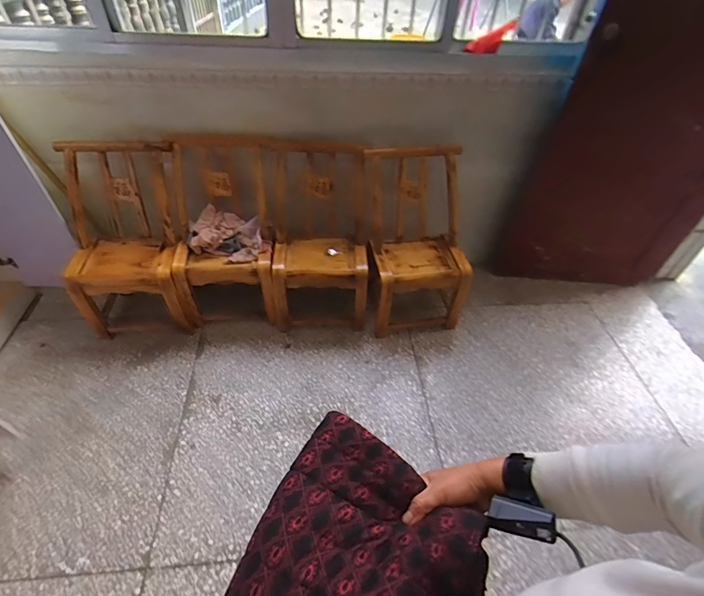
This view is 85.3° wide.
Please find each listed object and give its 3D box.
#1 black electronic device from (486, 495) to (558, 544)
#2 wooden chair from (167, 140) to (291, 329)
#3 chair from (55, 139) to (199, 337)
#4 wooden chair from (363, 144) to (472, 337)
[{"bbox_3d":[0.193,0.253,0.437,0.072,0.020,0.031,-8,37,35],"label":"black electronic device"},{"bbox_3d":[-0.523,-0.267,1.645,0.413,0.676,0.446,-1,47,-5],"label":"wooden chair"},{"bbox_3d":[-0.899,-0.220,1.607,0.451,0.737,0.448,-5,47,-9],"label":"chair"},{"bbox_3d":[0.290,-0.215,1.693,0.447,0.746,0.409,-4,47,-7],"label":"wooden chair"}]

